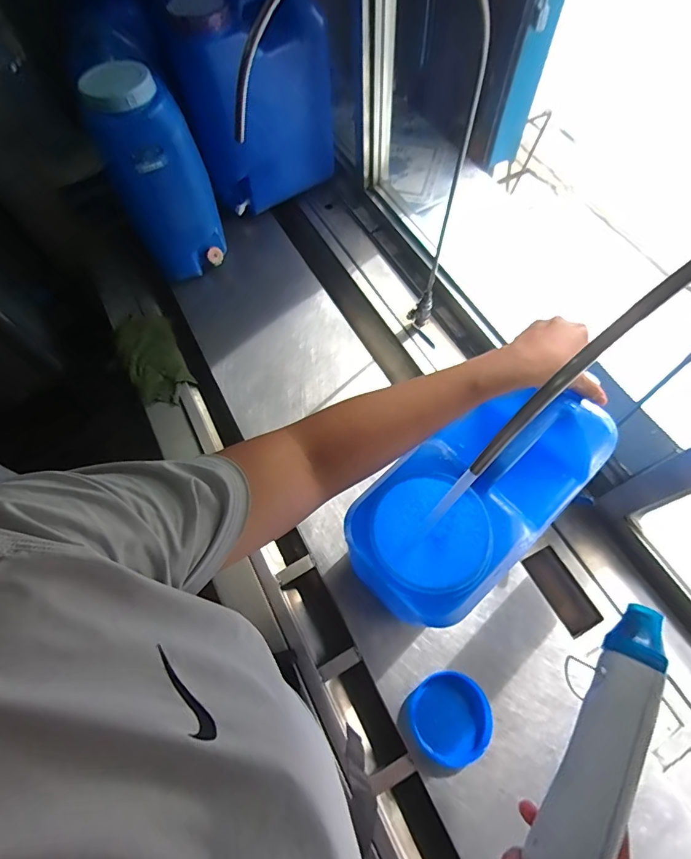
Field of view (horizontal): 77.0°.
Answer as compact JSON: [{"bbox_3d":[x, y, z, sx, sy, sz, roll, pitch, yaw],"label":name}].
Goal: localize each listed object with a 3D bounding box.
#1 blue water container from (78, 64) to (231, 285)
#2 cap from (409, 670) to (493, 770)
[{"bbox_3d":[-0.409,-0.548,0.949,0.186,0.430,0.216,-25,67,-9],"label":"blue water container"},{"bbox_3d":[0.166,0.454,0.687,0.120,0.038,0.115,-1,66,2],"label":"cap"}]

